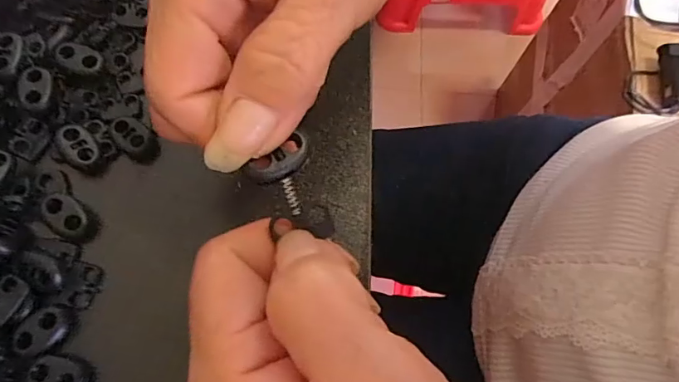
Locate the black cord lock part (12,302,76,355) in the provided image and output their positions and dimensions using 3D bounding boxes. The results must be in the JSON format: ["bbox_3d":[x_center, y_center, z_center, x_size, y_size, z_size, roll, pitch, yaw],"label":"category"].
[{"bbox_3d":[-0.111,0.052,0.178,0.014,0.006,0.020,35,72,9],"label":"black cord lock part"}]

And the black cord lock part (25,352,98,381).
[{"bbox_3d":[-0.102,0.068,0.173,0.023,0.004,0.015,13,70,2],"label":"black cord lock part"}]

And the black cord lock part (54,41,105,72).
[{"bbox_3d":[-0.116,-0.060,0.210,0.019,0.004,0.012,29,70,-10],"label":"black cord lock part"}]

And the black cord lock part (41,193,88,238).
[{"bbox_3d":[-0.112,0.010,0.192,0.019,0.006,0.013,37,73,10],"label":"black cord lock part"}]

